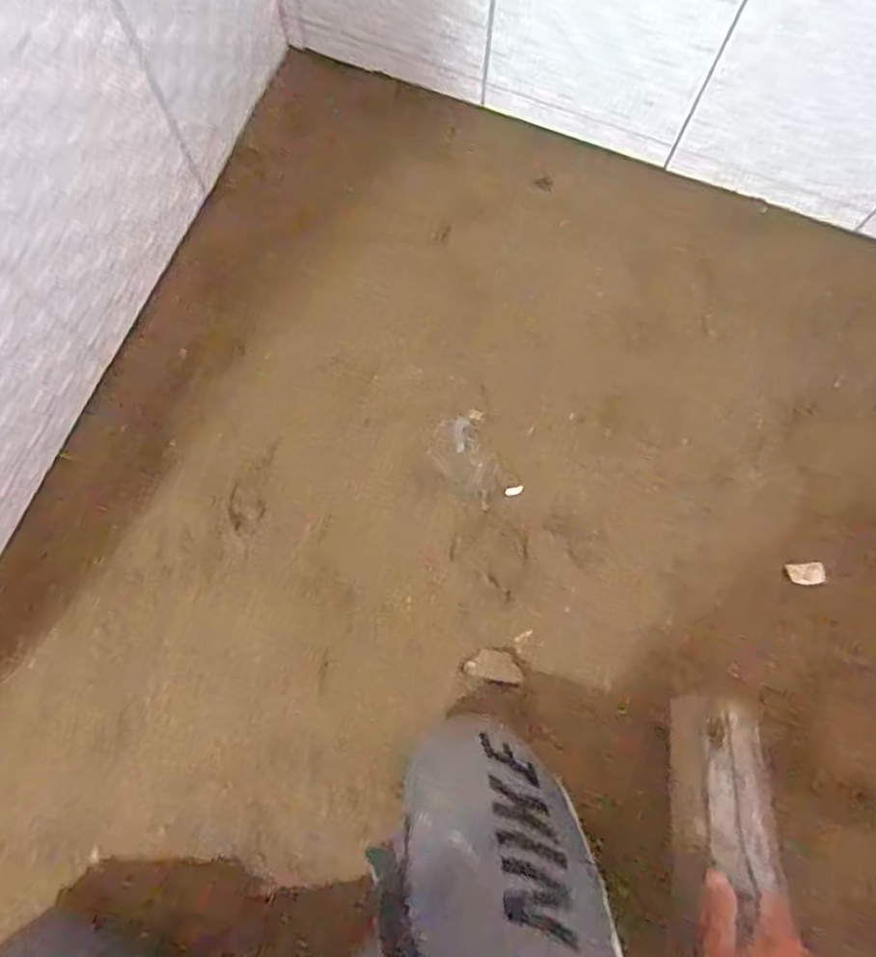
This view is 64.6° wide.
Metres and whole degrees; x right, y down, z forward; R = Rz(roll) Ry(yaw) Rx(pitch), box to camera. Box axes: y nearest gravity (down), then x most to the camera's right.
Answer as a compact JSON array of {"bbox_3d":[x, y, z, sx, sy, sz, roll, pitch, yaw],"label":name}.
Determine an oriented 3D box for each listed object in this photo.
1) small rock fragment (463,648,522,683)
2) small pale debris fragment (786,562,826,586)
[{"bbox_3d":[0.062,0.205,0.761,0.061,0.004,0.032,12,77,2],"label":"small rock fragment"},{"bbox_3d":[0.421,0.109,0.788,0.044,0.006,0.025,-4,77,-2],"label":"small pale debris fragment"}]

